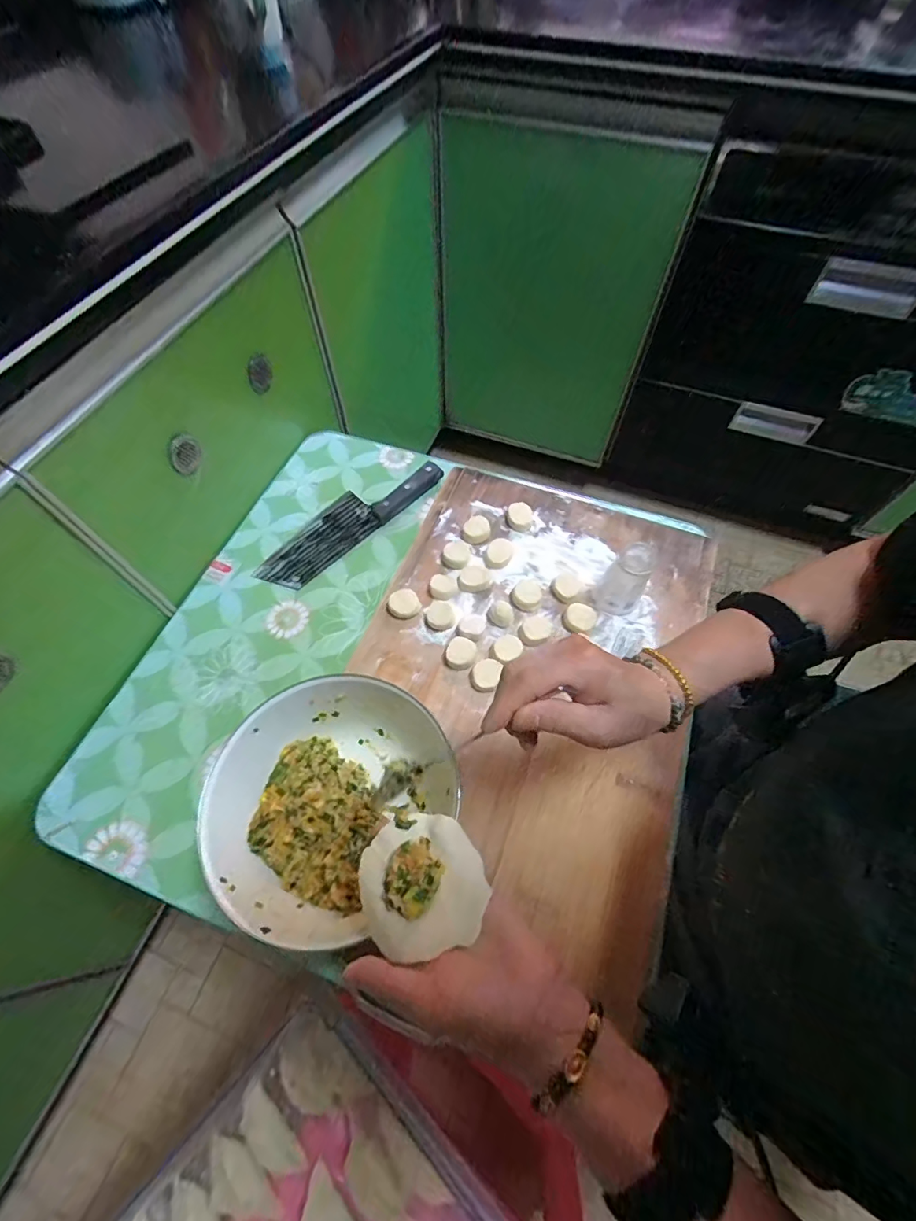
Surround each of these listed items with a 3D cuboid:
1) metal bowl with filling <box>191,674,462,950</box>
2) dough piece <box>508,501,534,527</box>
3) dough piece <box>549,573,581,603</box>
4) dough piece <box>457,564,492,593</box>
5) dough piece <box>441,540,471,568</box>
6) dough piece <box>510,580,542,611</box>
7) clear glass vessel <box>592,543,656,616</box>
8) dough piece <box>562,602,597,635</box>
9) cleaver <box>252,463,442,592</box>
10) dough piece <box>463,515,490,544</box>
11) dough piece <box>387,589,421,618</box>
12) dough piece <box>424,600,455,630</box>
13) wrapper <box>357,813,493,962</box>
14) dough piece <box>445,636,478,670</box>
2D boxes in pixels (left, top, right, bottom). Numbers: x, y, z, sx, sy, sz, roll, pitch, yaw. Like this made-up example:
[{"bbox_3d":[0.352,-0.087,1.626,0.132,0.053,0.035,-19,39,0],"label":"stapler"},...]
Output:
[{"bbox_3d":[-0.108,0.161,0.417,0.171,0.103,0.199,36,67,18],"label":"metal bowl with filling"},{"bbox_3d":[0.080,-0.122,0.604,0.031,0.016,0.040,5,61,3],"label":"dough piece"},{"bbox_3d":[0.126,-0.028,0.550,0.030,0.015,0.036,39,68,19],"label":"dough piece"},{"bbox_3d":[0.020,-0.038,0.558,0.039,0.020,0.030,1,61,1],"label":"dough piece"},{"bbox_3d":[-0.001,-0.071,0.578,0.033,0.016,0.039,26,64,14],"label":"dough piece"},{"bbox_3d":[0.080,-0.019,0.549,0.034,0.011,0.037,17,62,9],"label":"dough piece"},{"bbox_3d":[0.181,-0.032,0.516,0.046,0.085,0.050,0,61,0],"label":"clear glass vessel"},{"bbox_3d":[0.138,0.007,0.529,0.034,0.013,0.033,28,65,15],"label":"dough piece"},{"bbox_3d":[-0.144,-0.126,0.626,0.269,0.011,0.078,-40,68,-19],"label":"cleaver"},{"bbox_3d":[0.024,-0.101,0.590,0.031,0.025,0.035,1,61,0],"label":"dough piece"},{"bbox_3d":[-0.063,-0.007,0.546,0.035,0.014,0.033,0,61,0],"label":"dough piece"},{"bbox_3d":[-0.021,0.005,0.541,0.033,0.008,0.036,0,61,0],"label":"dough piece"},{"bbox_3d":[-0.025,0.183,0.318,0.081,0.030,0.079,-1,64,3],"label":"wrapper"},{"bbox_3d":[0.002,0.046,0.515,0.033,0.017,0.032,0,61,0],"label":"dough piece"}]

